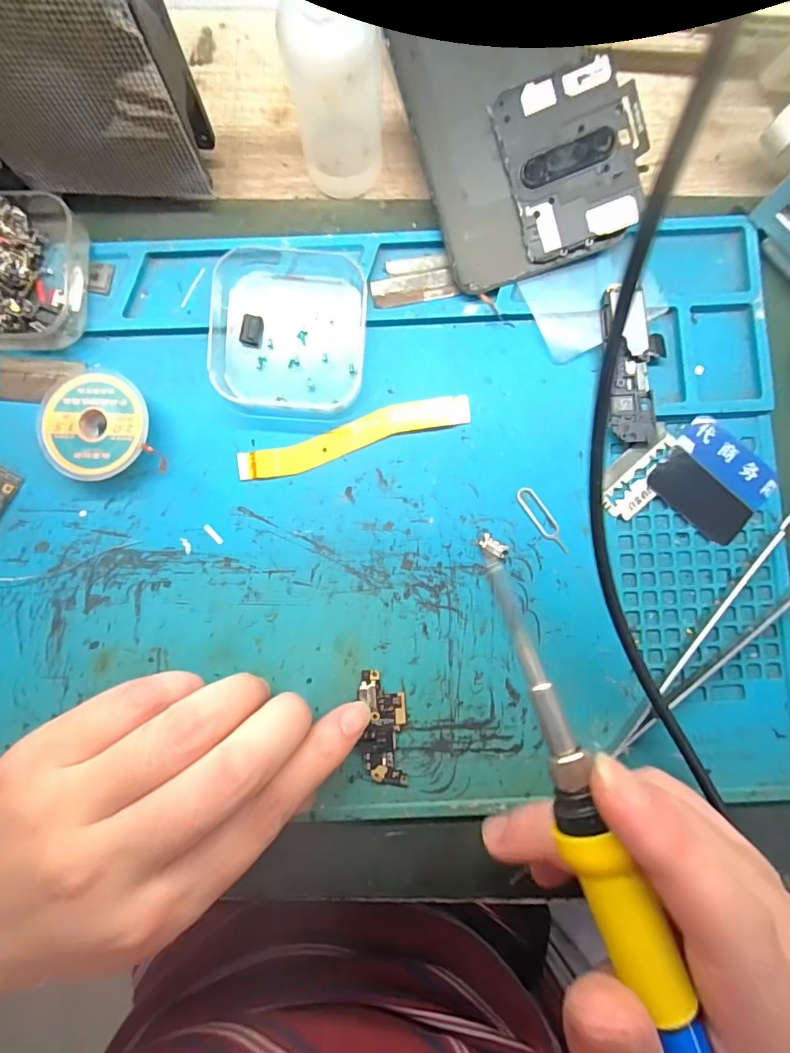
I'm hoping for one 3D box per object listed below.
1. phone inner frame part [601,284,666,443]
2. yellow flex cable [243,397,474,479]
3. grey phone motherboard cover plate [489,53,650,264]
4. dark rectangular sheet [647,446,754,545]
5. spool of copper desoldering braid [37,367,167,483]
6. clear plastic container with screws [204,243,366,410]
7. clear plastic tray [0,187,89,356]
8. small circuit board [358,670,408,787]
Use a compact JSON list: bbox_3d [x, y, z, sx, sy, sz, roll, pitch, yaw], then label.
[{"bbox_3d":[0.104,-0.068,0.199,0.026,0.007,0.065,-2,85,0],"label":"phone inner frame part"},{"bbox_3d":[-0.017,-0.039,0.202,0.101,0.004,0.016,-17,85,-1],"label":"yellow flex cable"},{"bbox_3d":[0.074,-0.152,0.193,0.053,0.004,0.069,-16,94,11],"label":"grey phone motherboard cover plate"},{"bbox_3d":[0.130,-0.013,0.198,0.043,0.004,0.021,42,87,3],"label":"dark rectangular sheet"},{"bbox_3d":[-0.124,-0.044,0.198,0.043,0.014,0.049,-8,85,-1],"label":"spool of copper desoldering braid"},{"bbox_3d":[-0.046,-0.087,0.203,0.064,0.013,0.070,3,85,0],"label":"clear plastic container with screws"},{"bbox_3d":[-0.166,-0.108,0.196,0.064,0.024,0.064,4,85,0],"label":"clear plastic tray"},{"bbox_3d":[-0.005,0.082,0.191,0.018,0.004,0.044,-6,84,0],"label":"small circuit board"}]

